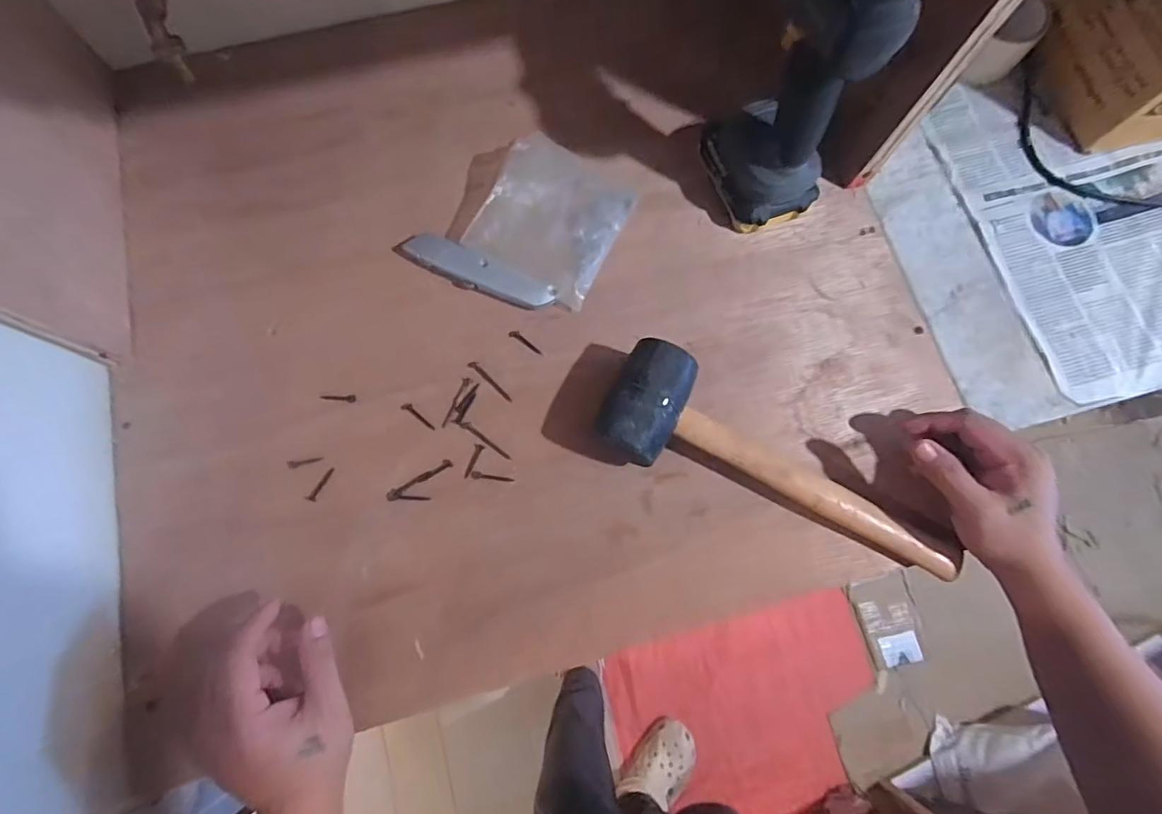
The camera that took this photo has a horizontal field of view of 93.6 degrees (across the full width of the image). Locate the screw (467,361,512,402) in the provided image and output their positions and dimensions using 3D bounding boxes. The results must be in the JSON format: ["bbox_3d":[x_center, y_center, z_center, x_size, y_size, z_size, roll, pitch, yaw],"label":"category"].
[{"bbox_3d":[-0.081,-0.024,0.487,0.052,0.004,0.007,41,78,9],"label":"screw"}]

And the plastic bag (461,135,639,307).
[{"bbox_3d":[-0.028,-0.174,0.506,0.121,0.040,0.143,27,76,6],"label":"plastic bag"}]

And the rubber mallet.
[{"bbox_3d":[0.168,0.050,0.442,0.312,0.061,0.101,23,76,5],"label":"rubber mallet"}]

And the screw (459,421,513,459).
[{"bbox_3d":[-0.082,0.028,0.475,0.054,0.004,0.008,33,77,8],"label":"screw"}]

